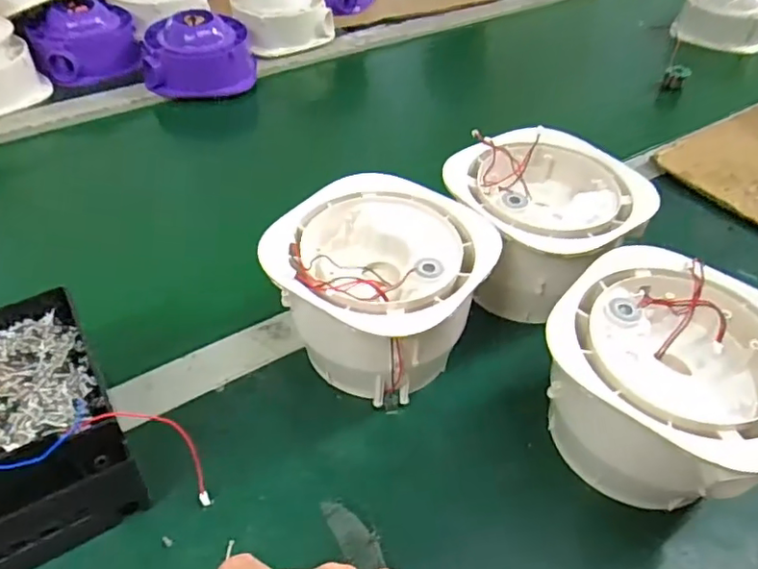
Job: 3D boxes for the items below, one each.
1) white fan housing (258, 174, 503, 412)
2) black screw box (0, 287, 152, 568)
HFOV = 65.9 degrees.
[{"bbox_3d":[-0.001,0.006,0.424,0.137,0.099,0.138,2,45,-2],"label":"white fan housing"},{"bbox_3d":[-0.223,0.087,0.347,0.120,0.073,0.155,-23,51,-24],"label":"black screw box"}]

